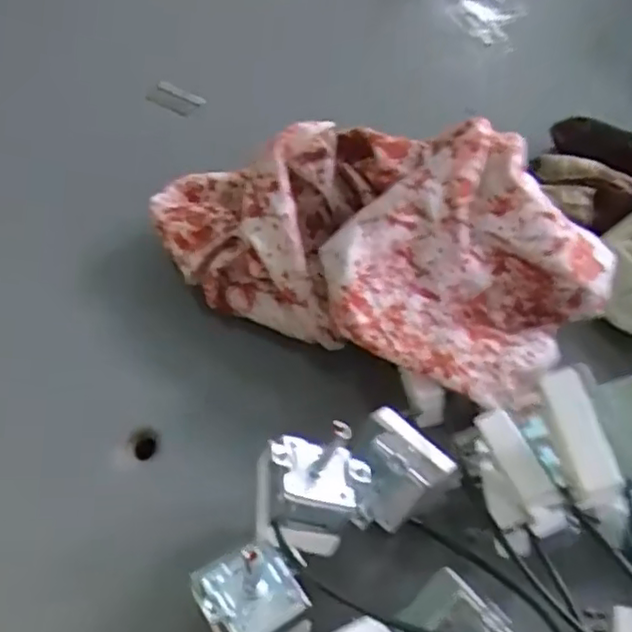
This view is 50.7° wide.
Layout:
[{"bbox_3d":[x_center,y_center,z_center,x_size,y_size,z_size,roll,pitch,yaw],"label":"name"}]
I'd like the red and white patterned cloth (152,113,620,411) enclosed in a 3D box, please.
[{"bbox_3d":[0.022,-0.044,0.308,0.212,0.080,0.108,27,57,19],"label":"red and white patterned cloth"}]

